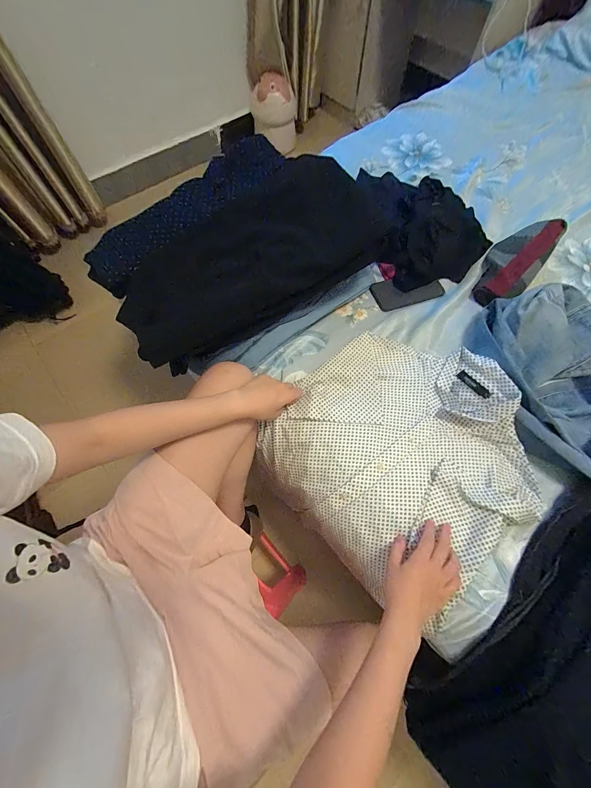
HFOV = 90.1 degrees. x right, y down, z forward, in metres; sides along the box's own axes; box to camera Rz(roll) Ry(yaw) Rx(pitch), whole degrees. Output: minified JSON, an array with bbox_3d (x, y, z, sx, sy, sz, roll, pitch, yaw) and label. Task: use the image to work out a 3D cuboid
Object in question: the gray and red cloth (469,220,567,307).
[{"bbox_3d":[0.521,-0.319,0.705,0.114,0.052,0.308,39,73,16],"label":"gray and red cloth"}]

